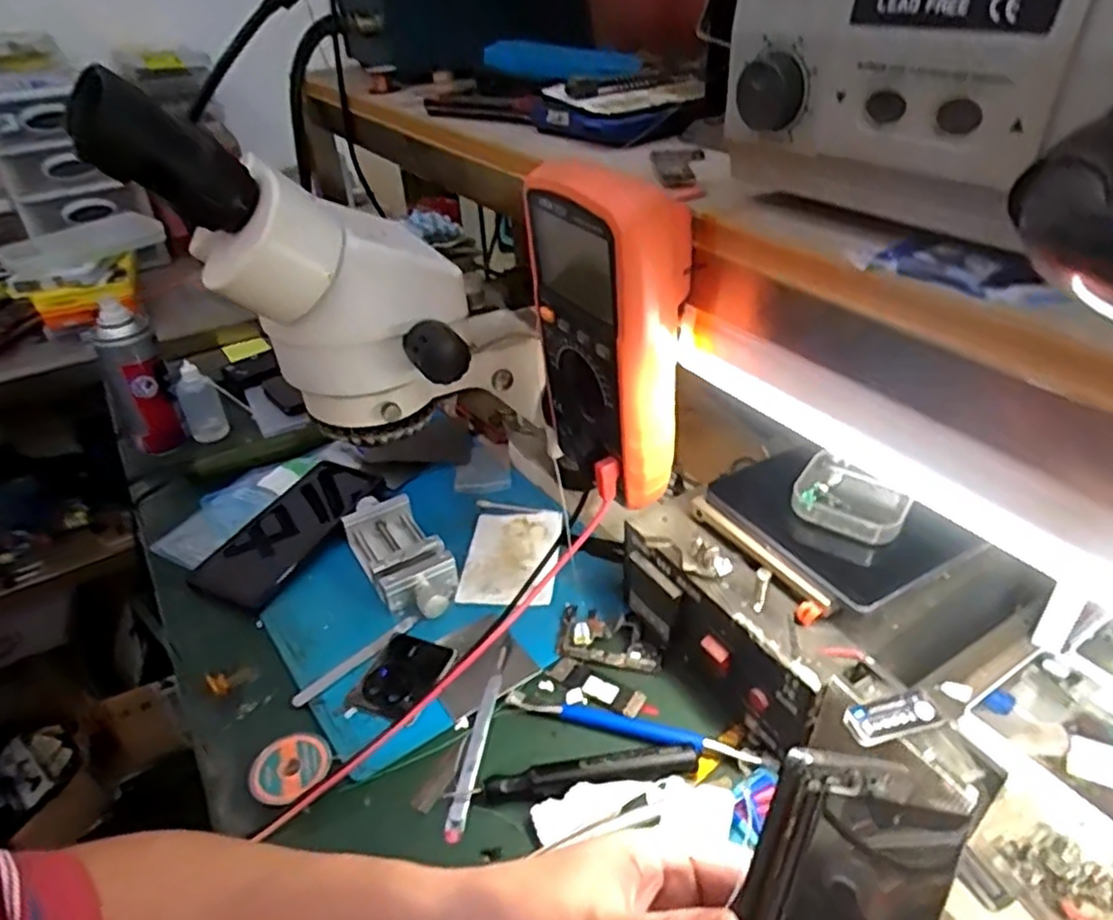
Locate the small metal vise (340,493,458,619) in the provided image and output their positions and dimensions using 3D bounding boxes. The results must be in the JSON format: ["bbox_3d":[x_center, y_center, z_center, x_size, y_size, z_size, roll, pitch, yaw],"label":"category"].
[{"bbox_3d":[-0.125,0.074,0.572,0.058,0.030,0.134,-23,39,-24],"label":"small metal vise"}]

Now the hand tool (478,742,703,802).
[{"bbox_3d":[0.021,0.185,0.422,0.121,0.015,0.022,-9,36,-5],"label":"hand tool"}]

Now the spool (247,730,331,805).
[{"bbox_3d":[-0.160,0.187,0.433,0.046,0.011,0.044,-3,35,2],"label":"spool"}]

